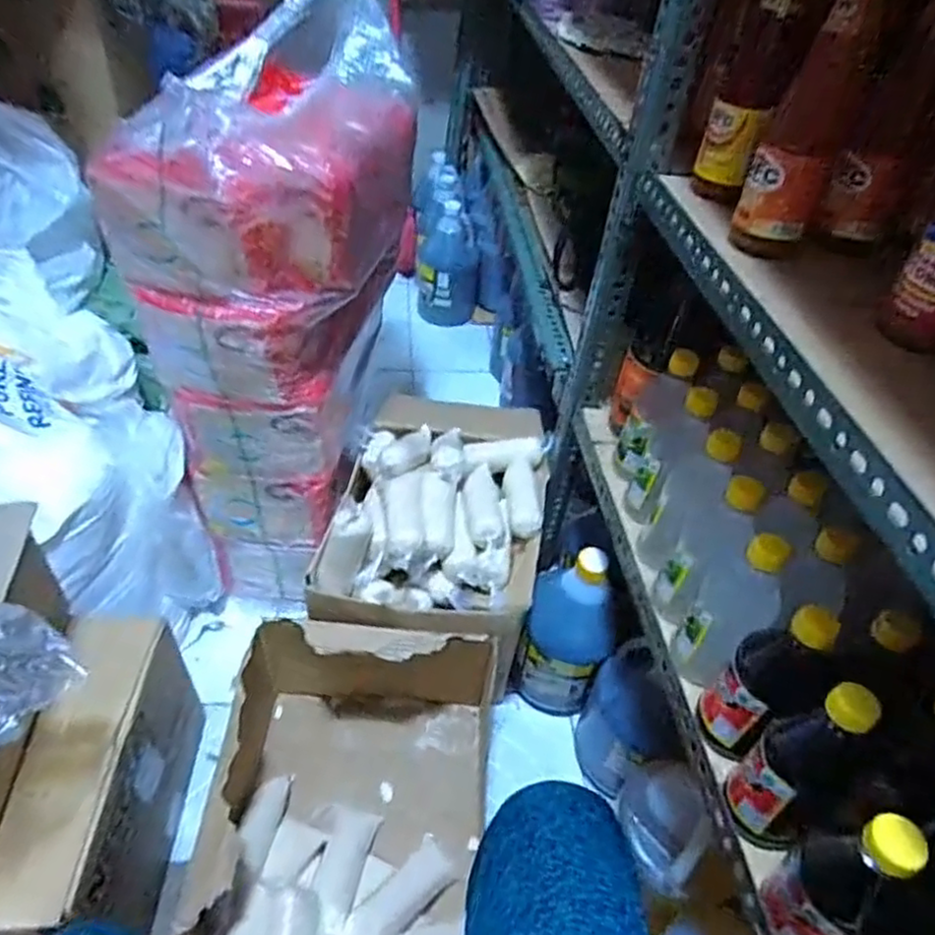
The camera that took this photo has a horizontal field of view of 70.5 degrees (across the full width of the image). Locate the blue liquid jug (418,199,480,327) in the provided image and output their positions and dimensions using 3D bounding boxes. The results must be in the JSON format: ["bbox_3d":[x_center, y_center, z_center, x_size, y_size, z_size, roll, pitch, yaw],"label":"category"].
[{"bbox_3d":[-0.048,-0.493,1.630,0.113,0.260,0.119,28,48,19],"label":"blue liquid jug"}]

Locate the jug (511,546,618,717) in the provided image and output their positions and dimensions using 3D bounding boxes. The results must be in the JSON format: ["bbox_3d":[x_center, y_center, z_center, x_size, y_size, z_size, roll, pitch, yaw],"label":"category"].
[{"bbox_3d":[0.137,0.225,0.907,0.112,0.259,0.105,19,46,11],"label":"jug"}]

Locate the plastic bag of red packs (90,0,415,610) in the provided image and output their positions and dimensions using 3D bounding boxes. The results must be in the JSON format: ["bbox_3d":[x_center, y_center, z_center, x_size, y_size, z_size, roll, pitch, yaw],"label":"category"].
[{"bbox_3d":[-0.236,-0.232,0.988,0.215,0.655,0.554,14,45,7],"label":"plastic bag of red packs"}]

